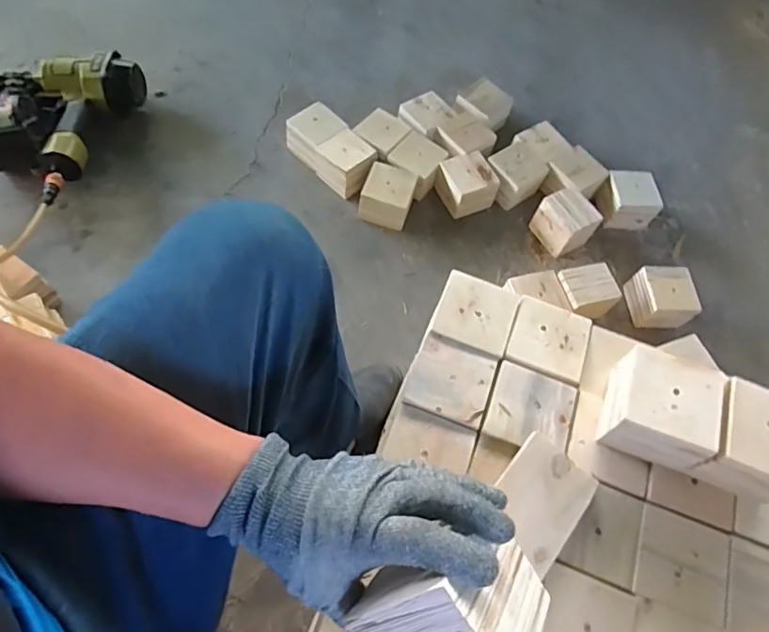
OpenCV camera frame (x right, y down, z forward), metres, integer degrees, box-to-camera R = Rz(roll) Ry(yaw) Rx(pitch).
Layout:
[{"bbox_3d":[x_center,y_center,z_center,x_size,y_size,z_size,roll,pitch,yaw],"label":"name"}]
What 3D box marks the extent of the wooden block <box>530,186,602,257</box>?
[{"bbox_3d":[0.355,-0.188,1.051,0.084,0.091,0.093,-23,68,-16],"label":"wooden block"}]

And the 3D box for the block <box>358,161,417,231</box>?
[{"bbox_3d":[0.008,-0.233,1.041,0.094,0.068,0.098,19,63,4],"label":"block"}]

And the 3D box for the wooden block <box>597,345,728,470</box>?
[{"bbox_3d":[0.288,0.094,0.560,0.096,0.072,0.097,20,63,5],"label":"wooden block"}]

